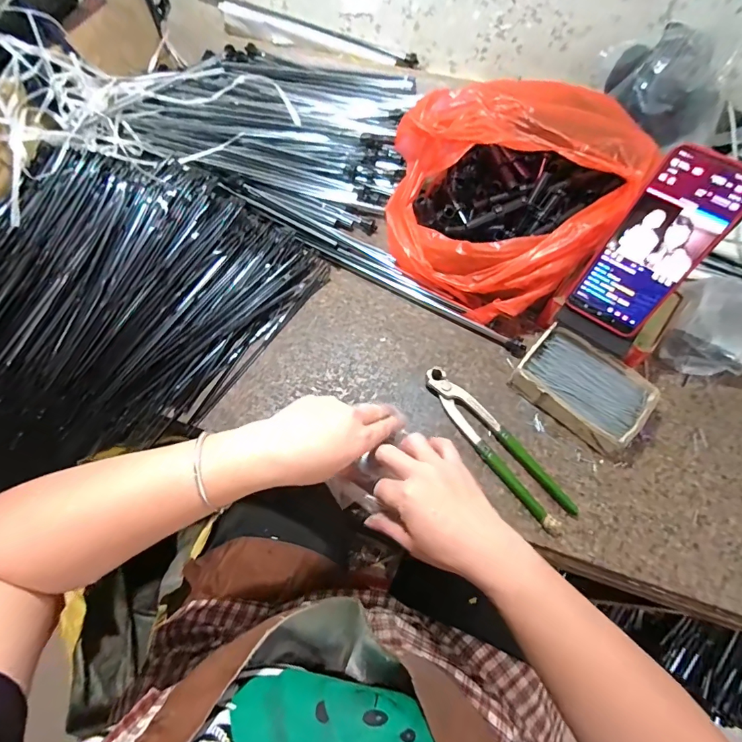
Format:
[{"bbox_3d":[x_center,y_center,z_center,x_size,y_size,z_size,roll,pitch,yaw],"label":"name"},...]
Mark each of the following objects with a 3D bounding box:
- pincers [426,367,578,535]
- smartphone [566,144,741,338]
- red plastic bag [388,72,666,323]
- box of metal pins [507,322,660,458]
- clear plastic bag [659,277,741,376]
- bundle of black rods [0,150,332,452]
[{"bbox_3d":[0.130,0.073,0.417,0.041,0.024,0.197,-33,66,-16],"label":"pincers"},{"bbox_3d":[0.264,-0.113,0.372,0.078,0.164,0.009,38,40,19],"label":"smartphone"},{"bbox_3d":[0.159,-0.214,0.477,0.246,0.137,0.255,34,67,18],"label":"red plastic bag"},{"bbox_3d":[0.229,0.020,0.433,0.130,0.043,0.087,36,67,18],"label":"box of metal pins"},{"bbox_3d":[0.395,-0.049,0.459,0.085,0.055,0.111,28,65,15],"label":"clear plastic bag"},{"bbox_3d":[-0.307,-0.101,0.467,0.355,0.099,0.390,32,66,17],"label":"bundle of black rods"}]

